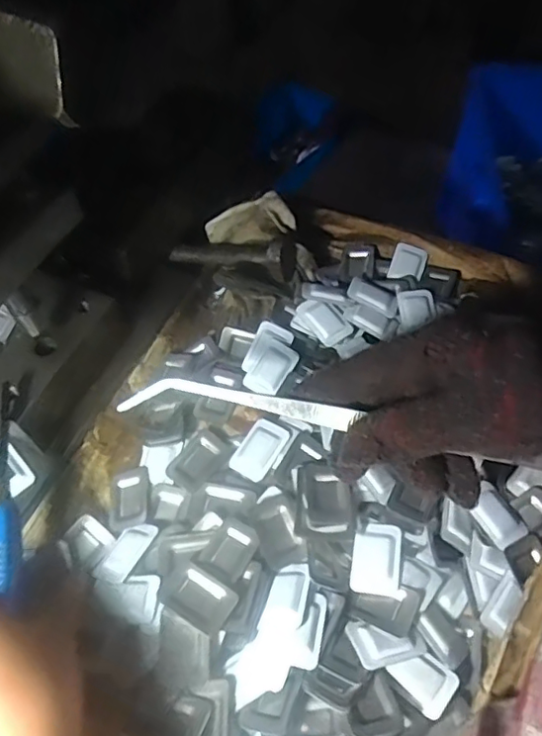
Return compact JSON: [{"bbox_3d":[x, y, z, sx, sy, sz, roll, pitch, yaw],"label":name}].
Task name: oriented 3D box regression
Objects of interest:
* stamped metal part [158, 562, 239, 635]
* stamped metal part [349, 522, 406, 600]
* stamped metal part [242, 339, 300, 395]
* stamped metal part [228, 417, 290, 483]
[{"bbox_3d":[-0.038,0.125,0.312,0.037,0.007,0.026,26,60,19],"label":"stamped metal part"},{"bbox_3d":[0.062,0.108,0.327,0.029,0.011,0.040,10,56,9],"label":"stamped metal part"},{"bbox_3d":[0.000,0.001,0.405,0.024,0.004,0.040,34,84,4],"label":"stamped metal part"},{"bbox_3d":[-0.008,0.053,0.375,0.026,0.009,0.038,26,60,18],"label":"stamped metal part"}]

